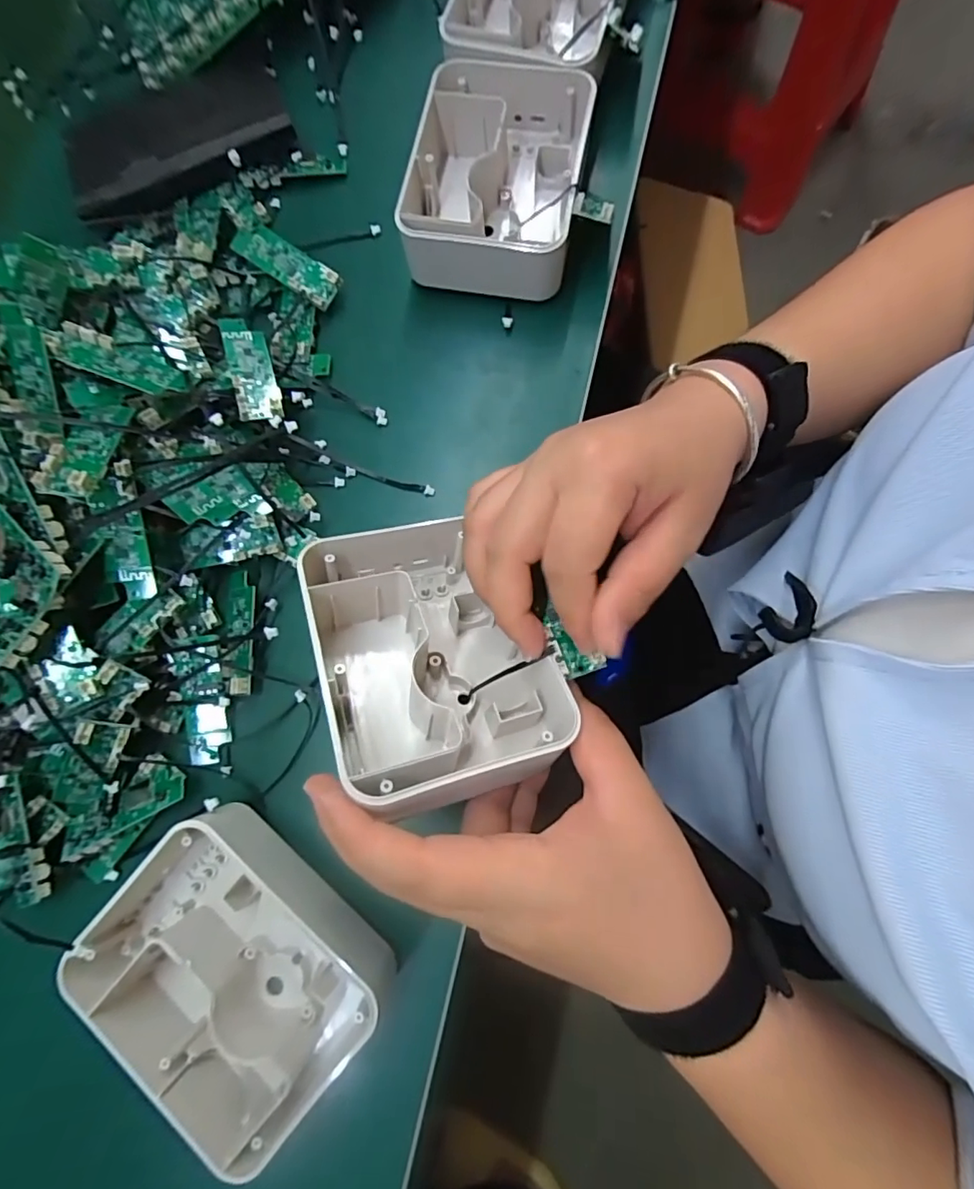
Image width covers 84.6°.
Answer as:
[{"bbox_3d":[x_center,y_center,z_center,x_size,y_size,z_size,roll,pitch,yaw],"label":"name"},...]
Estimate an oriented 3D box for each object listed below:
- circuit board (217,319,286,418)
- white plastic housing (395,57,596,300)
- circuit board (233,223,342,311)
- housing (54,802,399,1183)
[{"bbox_3d":[-0.133,-0.128,0.302,0.023,0.005,0.069,-13,71,-19],"label":"circuit board"},{"bbox_3d":[0.005,-0.250,0.329,0.103,0.044,0.131,11,80,4],"label":"white plastic housing"},{"bbox_3d":[-0.126,-0.208,0.334,0.071,0.006,0.022,35,98,-2],"label":"circuit board"},{"bbox_3d":[-0.119,0.178,0.257,0.135,0.040,0.102,37,83,7],"label":"housing"}]

